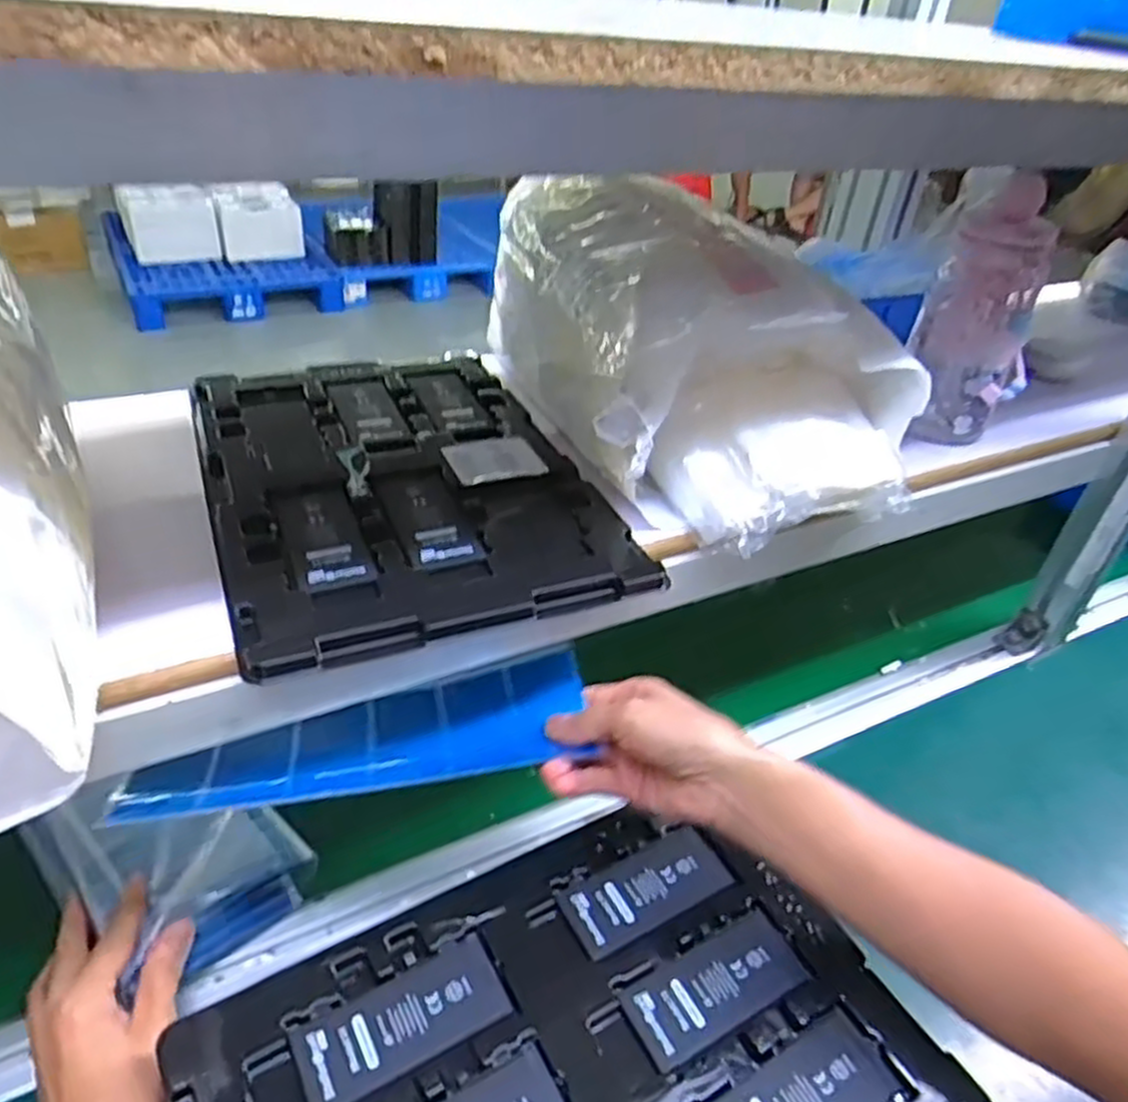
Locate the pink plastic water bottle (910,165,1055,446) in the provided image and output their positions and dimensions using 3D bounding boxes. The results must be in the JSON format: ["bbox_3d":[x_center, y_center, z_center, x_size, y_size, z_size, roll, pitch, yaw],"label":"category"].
[{"bbox_3d":[0.315,-0.173,0.608,0.083,0.186,0.066,20,38,18],"label":"pink plastic water bottle"}]

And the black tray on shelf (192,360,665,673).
[{"bbox_3d":[-0.112,-0.053,0.536,0.231,0.015,0.321,-11,40,-23],"label":"black tray on shelf"}]

